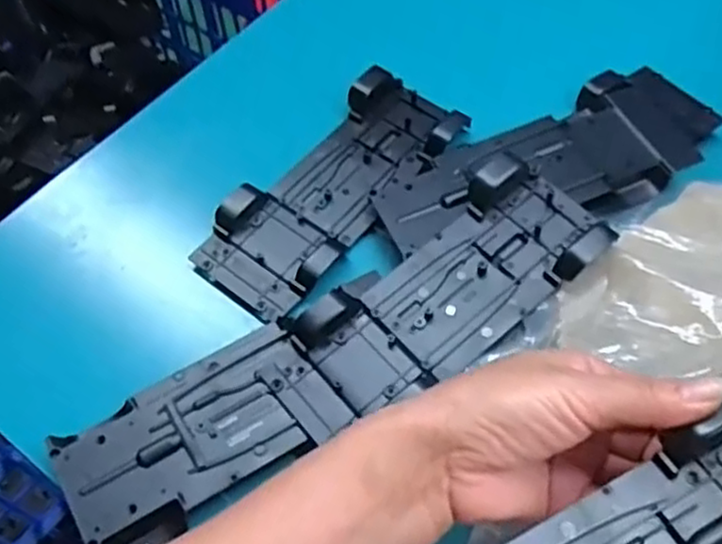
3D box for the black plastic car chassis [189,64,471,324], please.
[{"bbox_3d":[-0.017,-0.054,0.451,0.078,0.023,0.189,34,65,22],"label":"black plastic car chassis"}]

